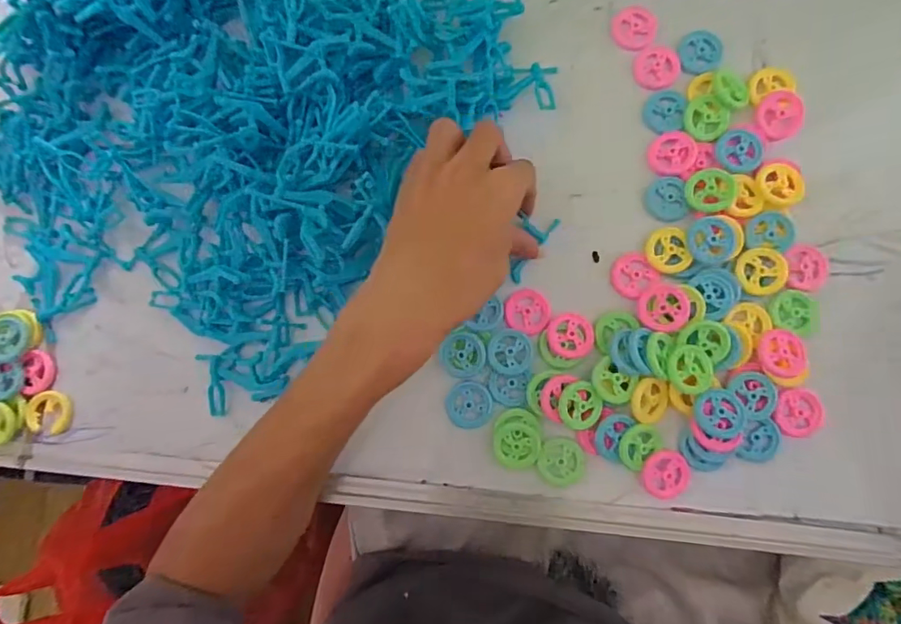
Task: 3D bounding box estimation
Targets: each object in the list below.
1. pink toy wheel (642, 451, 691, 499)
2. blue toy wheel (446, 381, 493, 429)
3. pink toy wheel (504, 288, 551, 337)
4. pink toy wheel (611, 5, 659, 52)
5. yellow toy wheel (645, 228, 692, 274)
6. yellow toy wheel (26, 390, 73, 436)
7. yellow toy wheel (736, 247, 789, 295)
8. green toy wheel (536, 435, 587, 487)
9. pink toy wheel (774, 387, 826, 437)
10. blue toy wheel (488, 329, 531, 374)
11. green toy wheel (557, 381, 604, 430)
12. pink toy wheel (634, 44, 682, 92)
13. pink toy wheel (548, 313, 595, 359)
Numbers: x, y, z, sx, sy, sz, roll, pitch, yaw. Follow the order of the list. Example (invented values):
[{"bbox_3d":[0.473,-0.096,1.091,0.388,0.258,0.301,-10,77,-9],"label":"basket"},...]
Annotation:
[{"bbox_3d":[0.132,0.100,0.300,0.029,0.005,0.028,0,85,4],"label":"pink toy wheel"},{"bbox_3d":[0.012,0.060,0.317,0.029,0.006,0.030,0,85,4],"label":"blue toy wheel"},{"bbox_3d":[0.050,-0.001,0.318,0.029,0.004,0.029,0,85,4],"label":"pink toy wheel"},{"bbox_3d":[0.127,-0.196,0.338,0.030,0.004,0.031,0,85,4],"label":"pink toy wheel"},{"bbox_3d":[0.140,-0.039,0.315,0.025,0.007,0.030,-13,84,2],"label":"yellow toy wheel"},{"bbox_3d":[-0.270,0.068,0.330,0.028,0.005,0.028,-2,85,3],"label":"yellow toy wheel"},{"bbox_3d":[0.196,-0.026,0.308,0.028,0.008,0.028,0,85,4],"label":"yellow toy wheel"},{"bbox_3d":[0.070,0.094,0.306,0.029,0.004,0.029,0,85,4],"label":"green toy wheel"},{"bbox_3d":[0.215,0.062,0.302,0.030,0.007,0.030,0,85,4],"label":"pink toy wheel"},{"bbox_3d":[0.038,0.025,0.314,0.027,0.005,0.028,0,85,4],"label":"blue toy wheel"},{"bbox_3d":[0.080,0.058,0.301,0.028,0.011,0.028,0,85,4],"label":"green toy wheel"},{"bbox_3d":[0.140,-0.167,0.331,0.030,0.004,0.029,0,85,4],"label":"pink toy wheel"},{"bbox_3d":[0.077,0.015,0.313,0.028,0.005,0.029,0,85,4],"label":"pink toy wheel"}]

